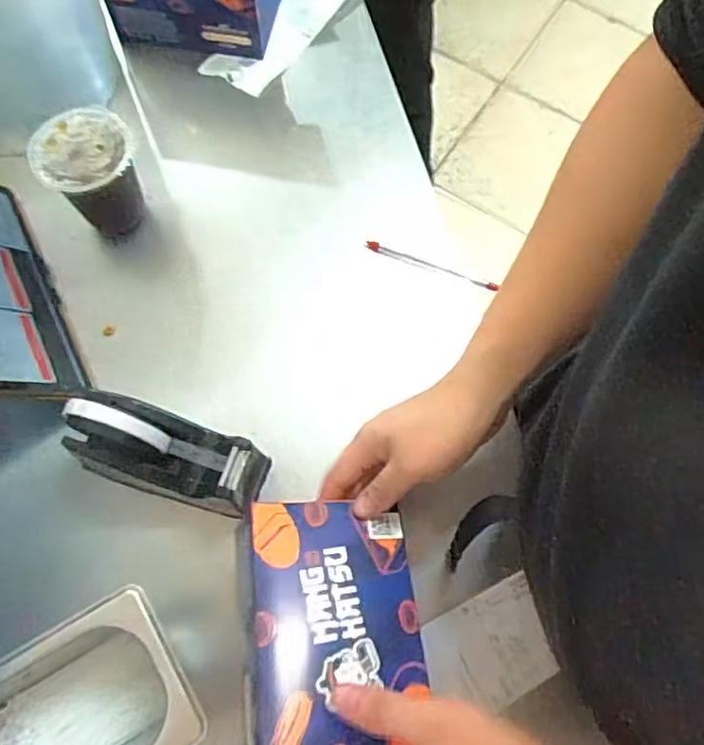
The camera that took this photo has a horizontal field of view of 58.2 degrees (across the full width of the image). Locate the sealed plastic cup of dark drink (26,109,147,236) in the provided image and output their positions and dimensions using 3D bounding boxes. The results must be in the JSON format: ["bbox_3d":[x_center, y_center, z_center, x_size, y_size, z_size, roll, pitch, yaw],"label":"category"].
[{"bbox_3d":[-0.239,-0.177,0.599,0.086,0.110,0.075,-23,72,-9],"label":"sealed plastic cup of dark drink"}]

